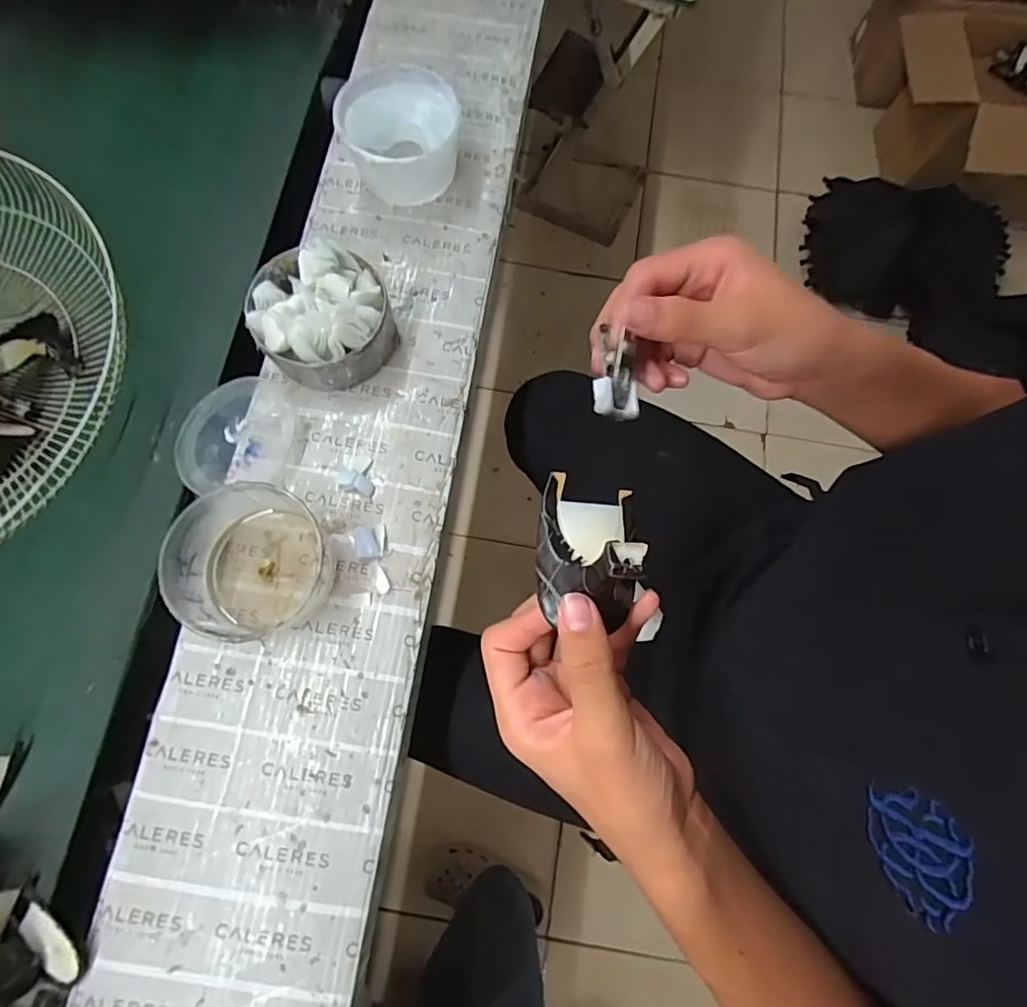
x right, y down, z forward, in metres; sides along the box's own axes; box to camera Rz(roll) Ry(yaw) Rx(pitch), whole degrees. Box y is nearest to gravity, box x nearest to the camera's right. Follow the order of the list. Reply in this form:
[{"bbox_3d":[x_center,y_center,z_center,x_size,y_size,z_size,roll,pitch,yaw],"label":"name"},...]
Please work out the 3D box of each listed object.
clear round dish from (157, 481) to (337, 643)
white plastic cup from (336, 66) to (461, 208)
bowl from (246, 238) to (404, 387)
[{"bbox_3d":[-0.207,0.047,0.430,0.111,0.060,0.109,0,75,-1],"label":"clear round dish"},{"bbox_3d":[-0.112,-0.368,0.542,0.116,0.063,0.112,-18,76,-6],"label":"white plastic cup"},{"bbox_3d":[-0.169,-0.167,0.480,0.114,0.077,0.117,0,75,-1],"label":"bowl"}]

